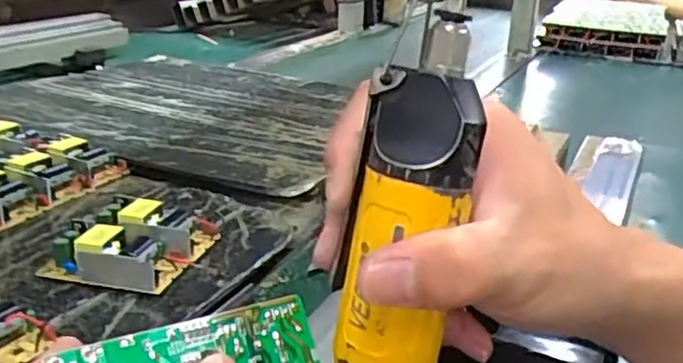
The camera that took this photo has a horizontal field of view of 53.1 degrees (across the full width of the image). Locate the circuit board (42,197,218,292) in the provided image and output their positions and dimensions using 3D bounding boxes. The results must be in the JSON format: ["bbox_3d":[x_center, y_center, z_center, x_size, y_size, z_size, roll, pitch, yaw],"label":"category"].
[{"bbox_3d":[-0.138,0.036,0.461,0.081,0.027,0.089,8,22,14],"label":"circuit board"}]

